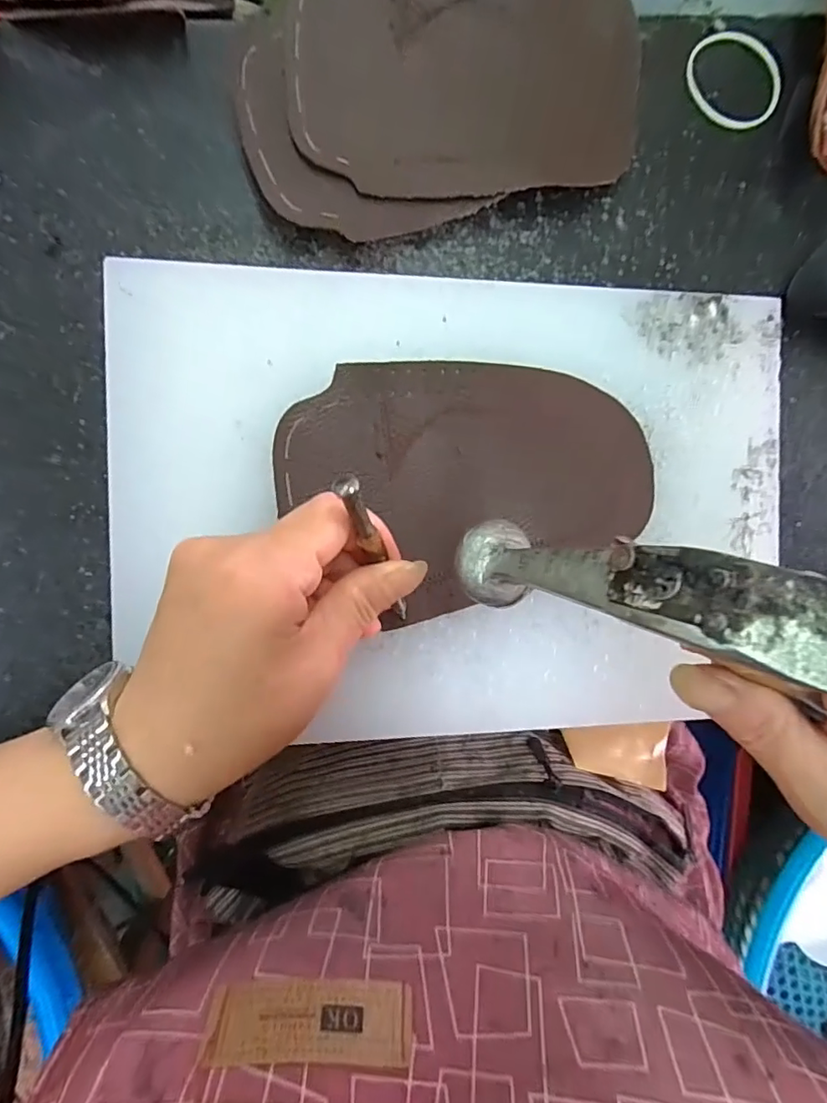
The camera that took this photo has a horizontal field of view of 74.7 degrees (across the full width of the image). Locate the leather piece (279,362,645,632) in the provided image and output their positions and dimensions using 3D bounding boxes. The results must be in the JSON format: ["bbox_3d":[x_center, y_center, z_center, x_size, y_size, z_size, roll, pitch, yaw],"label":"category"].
[{"bbox_3d":[0.026,-0.027,0.234,0.160,0.007,0.105,-5,93,-8],"label":"leather piece"}]

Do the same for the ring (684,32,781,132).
[{"bbox_3d":[0.164,-0.240,0.275,0.044,0.004,0.050,-44,96,-5],"label":"ring"}]

